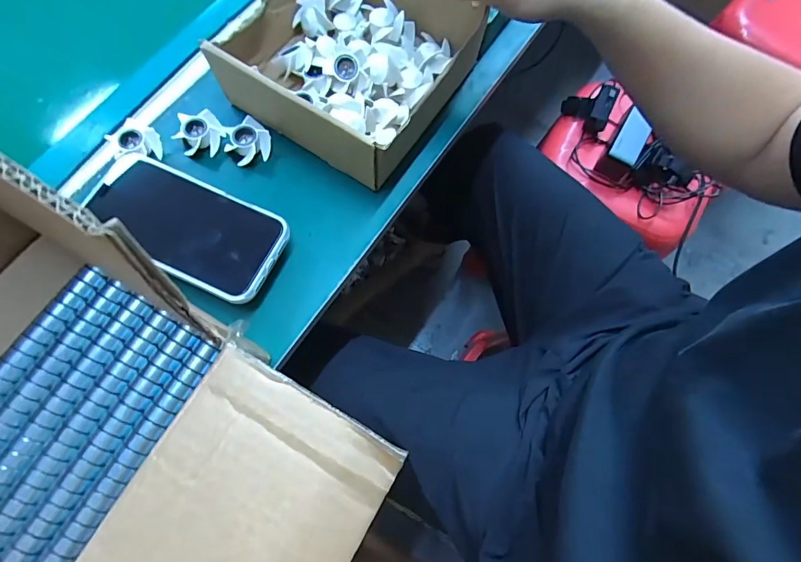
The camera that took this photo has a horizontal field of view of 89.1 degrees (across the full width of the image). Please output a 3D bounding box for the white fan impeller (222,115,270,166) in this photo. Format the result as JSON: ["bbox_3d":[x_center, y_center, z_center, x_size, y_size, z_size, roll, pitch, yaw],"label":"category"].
[{"bbox_3d":[-0.148,-0.136,0.395,0.042,0.018,0.039,1,72,-2],"label":"white fan impeller"}]

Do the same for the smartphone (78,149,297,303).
[{"bbox_3d":[-0.184,-0.048,0.346,0.168,0.007,0.083,23,73,5],"label":"smartphone"}]

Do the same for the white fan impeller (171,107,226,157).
[{"bbox_3d":[-0.193,-0.144,0.394,0.042,0.019,0.037,-5,73,-4],"label":"white fan impeller"}]

